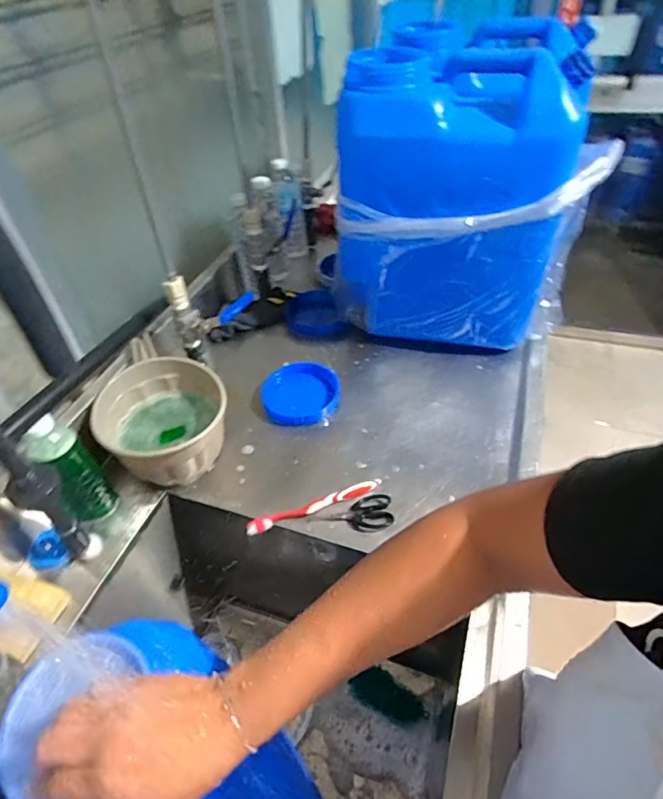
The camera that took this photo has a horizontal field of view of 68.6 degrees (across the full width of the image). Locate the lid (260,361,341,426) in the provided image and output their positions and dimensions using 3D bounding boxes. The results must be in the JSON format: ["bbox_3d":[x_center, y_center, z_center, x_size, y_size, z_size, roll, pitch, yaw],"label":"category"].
[{"bbox_3d":[-0.049,-0.012,0.782,0.123,0.025,0.121,-3,44,3],"label":"lid"}]

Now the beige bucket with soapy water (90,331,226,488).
[{"bbox_3d":[-0.246,0.025,0.702,0.169,0.114,0.219,-34,51,-27],"label":"beige bucket with soapy water"}]

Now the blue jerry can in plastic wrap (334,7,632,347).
[{"bbox_3d":[0.214,-0.347,0.808,0.368,0.395,0.324,6,45,12],"label":"blue jerry can in plastic wrap"}]

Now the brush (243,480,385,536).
[{"bbox_3d":[-0.021,0.141,0.643,0.185,0.016,0.021,-18,45,-12],"label":"brush"}]

